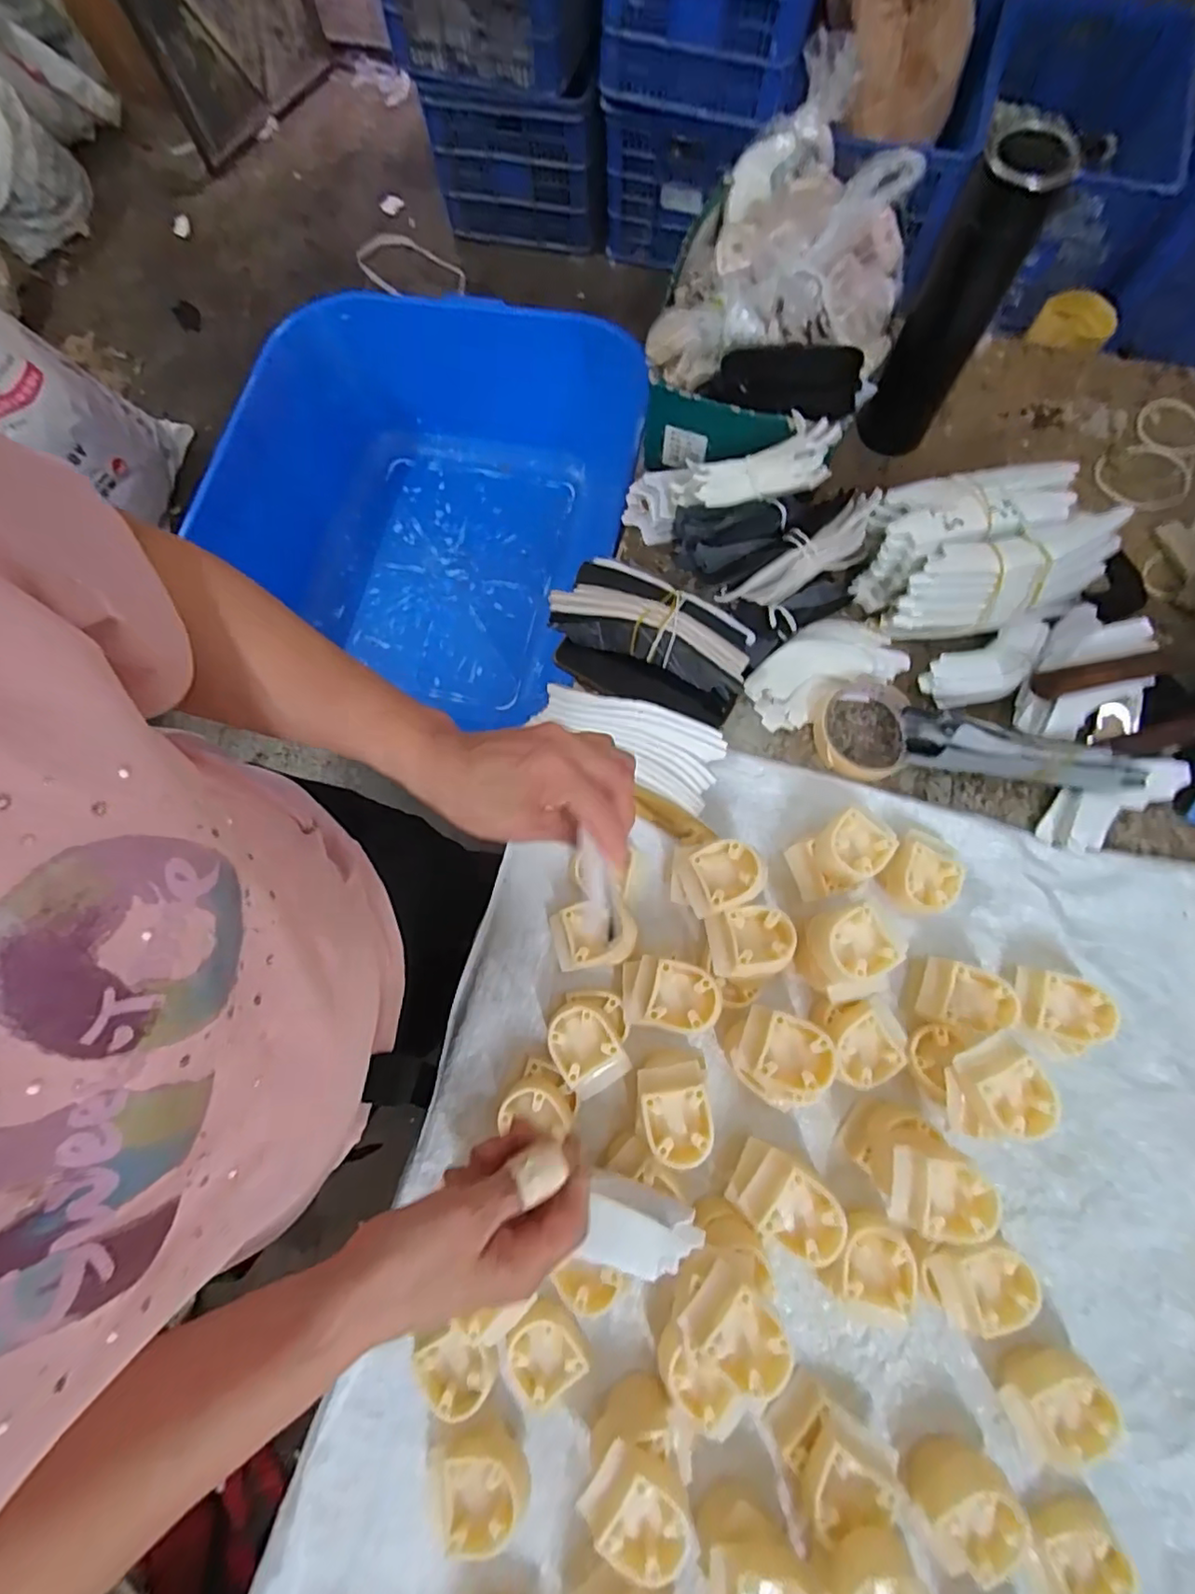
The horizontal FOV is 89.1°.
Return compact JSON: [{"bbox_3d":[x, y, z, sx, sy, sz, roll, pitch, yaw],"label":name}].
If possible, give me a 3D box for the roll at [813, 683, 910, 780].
[{"bbox_3d":[0.228,-0.062,0.525,0.075,0.025,0.091,14,76,6],"label":"roll"}]

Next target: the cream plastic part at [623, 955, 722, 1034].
[{"bbox_3d":[0.053,0.144,0.446,0.068,0.045,0.048,3,75,3],"label":"cream plastic part"}]

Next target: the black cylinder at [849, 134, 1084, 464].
[{"bbox_3d":[0.286,-0.387,0.505,0.061,0.219,0.056,28,78,9],"label":"black cylinder"}]

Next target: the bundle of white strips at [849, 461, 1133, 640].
[{"bbox_3d":[0.340,-0.216,0.540,0.201,0.080,0.130,-10,75,-1],"label":"bundle of white strips"}]

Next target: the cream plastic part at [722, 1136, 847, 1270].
[{"bbox_3d":[0.129,0.271,0.406,0.069,0.034,0.047,31,78,10],"label":"cream plastic part"}]

